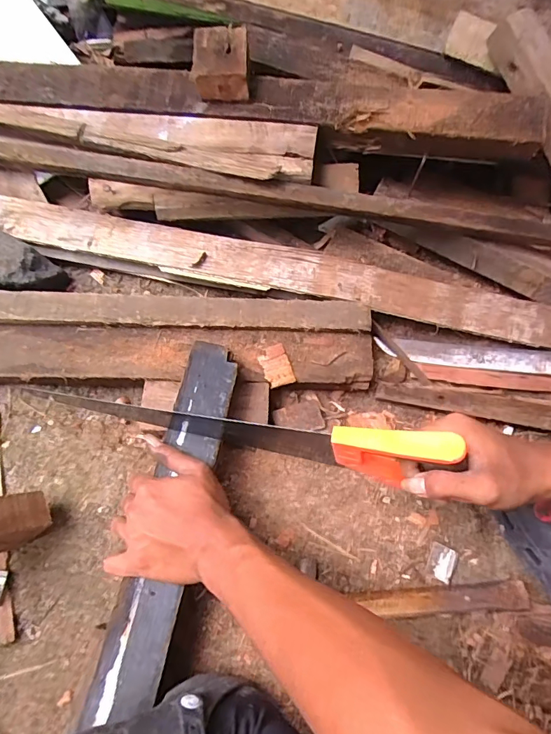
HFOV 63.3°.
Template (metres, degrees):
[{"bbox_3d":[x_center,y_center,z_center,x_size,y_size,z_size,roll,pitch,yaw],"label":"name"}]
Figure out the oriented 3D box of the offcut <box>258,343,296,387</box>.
[{"bbox_3d":[0.001,-0.001,0.532,0.033,0.010,0.048,-20,72,-12],"label":"offcut"}]

